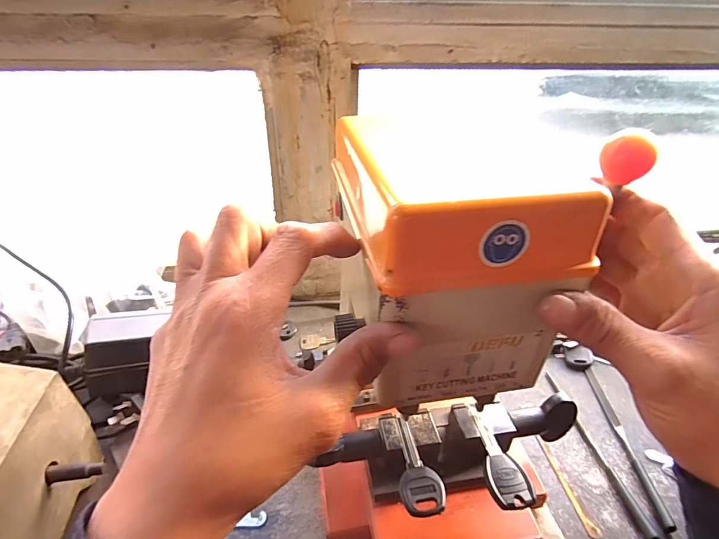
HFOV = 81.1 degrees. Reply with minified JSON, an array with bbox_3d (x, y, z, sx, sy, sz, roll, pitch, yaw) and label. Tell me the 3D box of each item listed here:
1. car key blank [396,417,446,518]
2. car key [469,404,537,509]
[{"bbox_3d":[0.036,0.123,0.269,0.026,0.005,0.064,-2,38,-5],"label":"car key blank"},{"bbox_3d":[0.090,0.119,0.277,0.026,0.009,0.072,-2,38,-6],"label":"car key"}]

